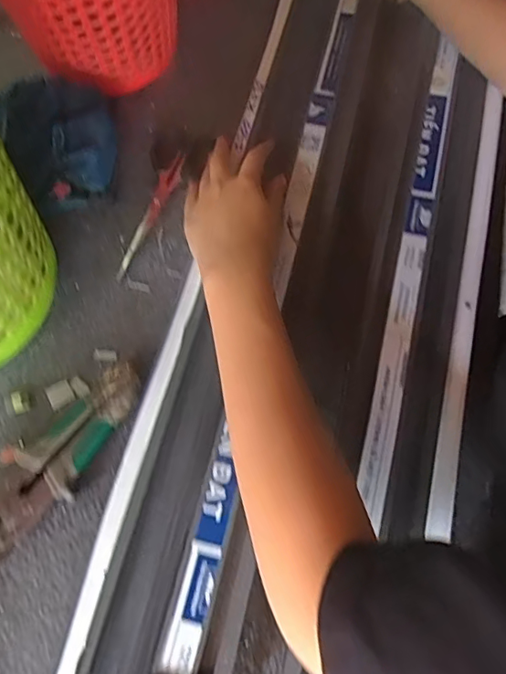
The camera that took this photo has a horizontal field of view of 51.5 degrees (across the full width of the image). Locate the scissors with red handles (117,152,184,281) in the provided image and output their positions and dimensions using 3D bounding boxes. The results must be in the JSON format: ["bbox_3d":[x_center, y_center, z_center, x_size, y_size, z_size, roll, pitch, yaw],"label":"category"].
[{"bbox_3d":[-0.095,-0.117,0.497,0.019,0.008,0.143,14,67,9],"label":"scissors with red handles"}]

